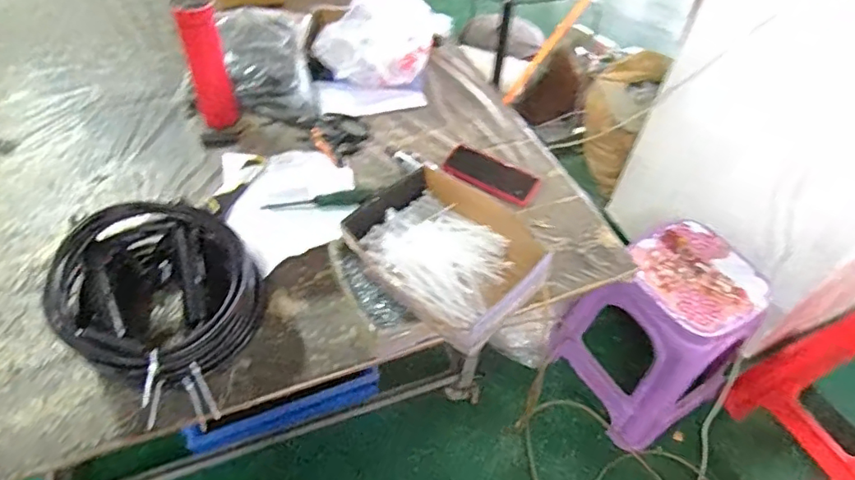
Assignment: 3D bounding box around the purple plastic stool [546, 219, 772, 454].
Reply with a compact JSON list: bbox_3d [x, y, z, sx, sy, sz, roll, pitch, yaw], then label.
[{"bbox_3d":[0.596,0.251,1.424,0.340,0.459,0.349,-22,56,-23],"label":"purple plastic stool"}]

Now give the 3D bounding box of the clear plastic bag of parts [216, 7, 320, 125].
[{"bbox_3d":[-0.326,-0.366,1.108,0.180,0.091,0.310,-6,51,-10],"label":"clear plastic bag of parts"}]

